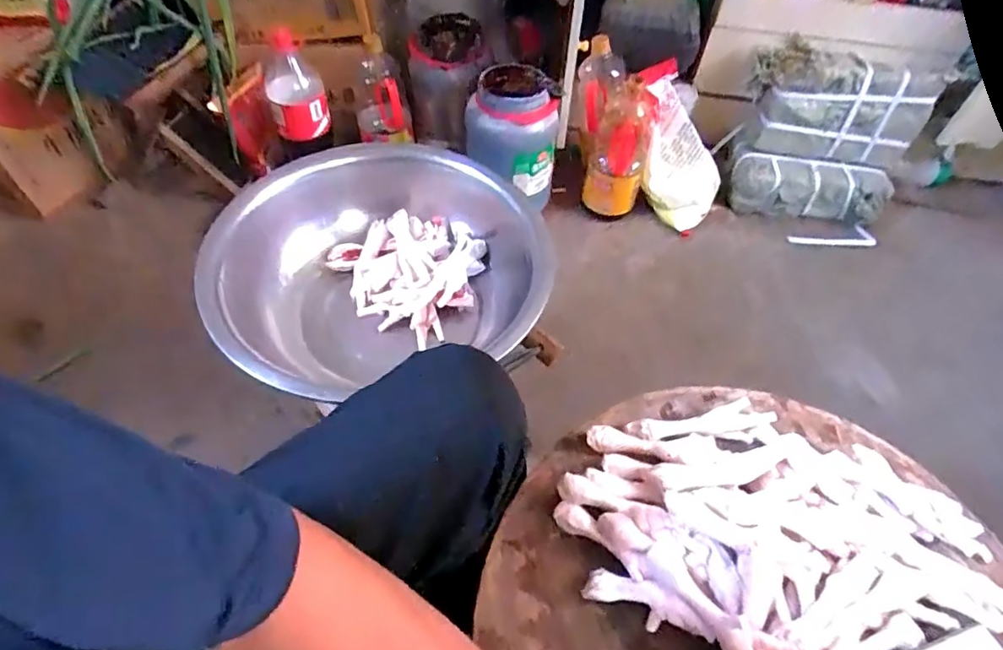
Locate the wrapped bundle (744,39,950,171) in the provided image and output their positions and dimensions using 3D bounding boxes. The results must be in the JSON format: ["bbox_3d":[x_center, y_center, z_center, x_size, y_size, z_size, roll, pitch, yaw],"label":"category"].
[{"bbox_3d":[0.669,-0.441,1.127,0.338,0.175,0.120,6,54,2],"label":"wrapped bundle"}]

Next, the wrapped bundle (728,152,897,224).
[{"bbox_3d":[0.643,-0.283,1.170,0.313,0.089,0.119,2,54,-1],"label":"wrapped bundle"}]

